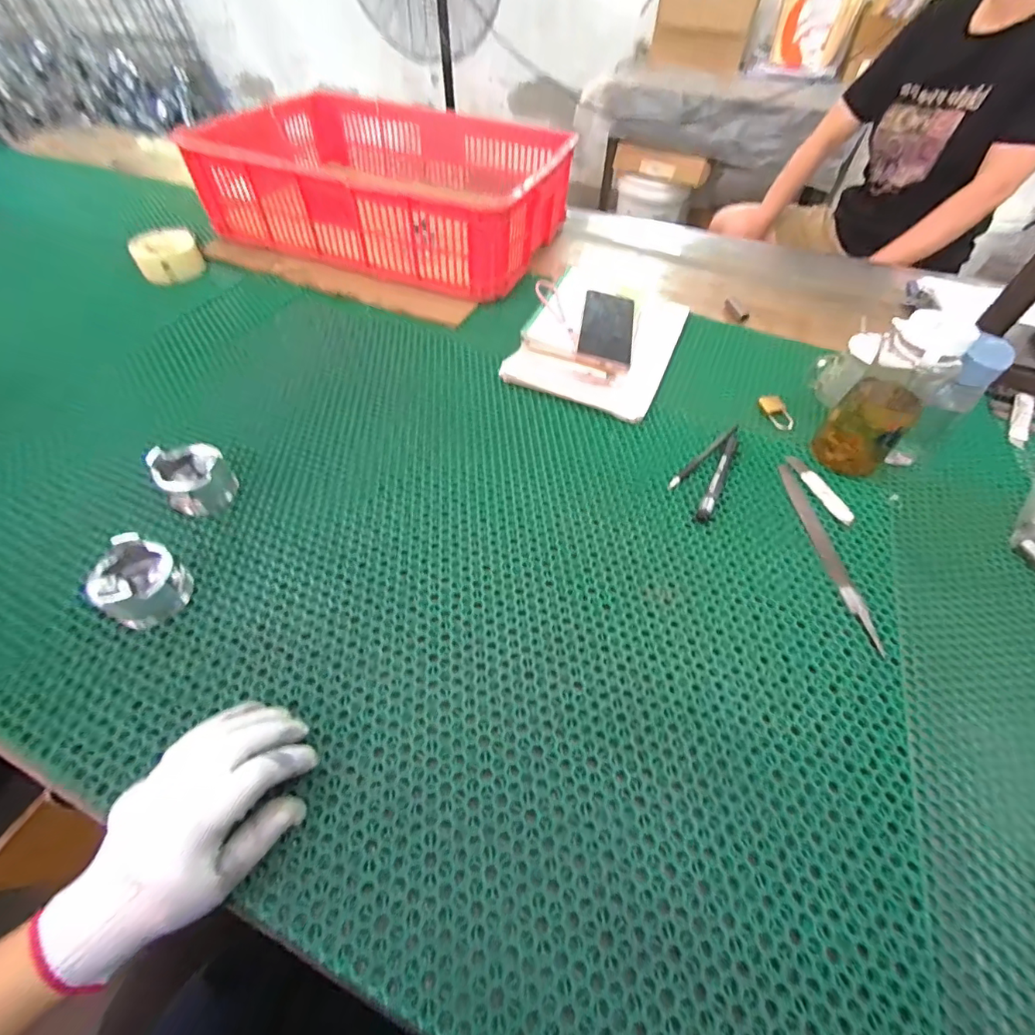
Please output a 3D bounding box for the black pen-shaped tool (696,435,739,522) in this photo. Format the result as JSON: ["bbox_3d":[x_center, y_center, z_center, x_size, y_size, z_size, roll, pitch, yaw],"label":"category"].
[{"bbox_3d":[0.242,-0.049,0.551,0.015,0.017,0.145,26,54,16],"label":"black pen-shaped tool"}]

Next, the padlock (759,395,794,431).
[{"bbox_3d":[0.354,-0.145,0.631,0.032,0.007,0.062,0,52,-4],"label":"padlock"}]

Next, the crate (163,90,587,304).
[{"bbox_3d":[-0.229,-0.646,0.898,0.603,0.155,0.455,18,53,10],"label":"crate"}]

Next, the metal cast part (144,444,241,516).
[{"bbox_3d":[-0.337,-0.040,0.485,0.064,0.057,0.063,-31,60,-25],"label":"metal cast part"}]

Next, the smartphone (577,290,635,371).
[{"bbox_3d":[0.130,-0.276,0.662,0.075,0.009,0.163,15,59,-2],"label":"smartphone"}]

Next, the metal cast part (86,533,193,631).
[{"bbox_3d":[-0.331,0.059,0.410,0.056,0.052,0.066,5,51,0],"label":"metal cast part"}]

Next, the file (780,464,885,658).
[{"bbox_3d":[0.333,0.031,0.500,0.020,0.005,0.233,1,52,-3],"label":"file"}]

